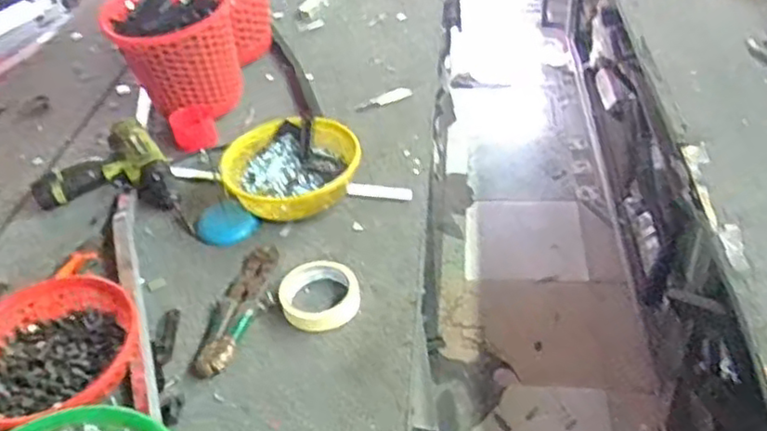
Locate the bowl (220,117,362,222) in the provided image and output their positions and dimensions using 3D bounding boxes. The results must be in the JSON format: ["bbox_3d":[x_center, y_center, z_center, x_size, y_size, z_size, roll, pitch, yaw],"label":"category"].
[{"bbox_3d":[-0.134,-0.075,0.975,0.170,0.051,0.174,-4,41,3],"label":"bowl"}]

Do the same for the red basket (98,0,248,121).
[{"bbox_3d":[-0.336,-0.271,1.117,0.190,0.194,0.159,-16,41,-10],"label":"red basket"}]

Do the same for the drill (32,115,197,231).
[{"bbox_3d":[-0.391,-0.041,0.981,0.176,0.063,0.206,-32,47,-27],"label":"drill"}]

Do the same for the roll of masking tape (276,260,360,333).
[{"bbox_3d":[-0.077,0.095,0.823,0.095,0.024,0.094,-4,41,3],"label":"roll of masking tape"}]

